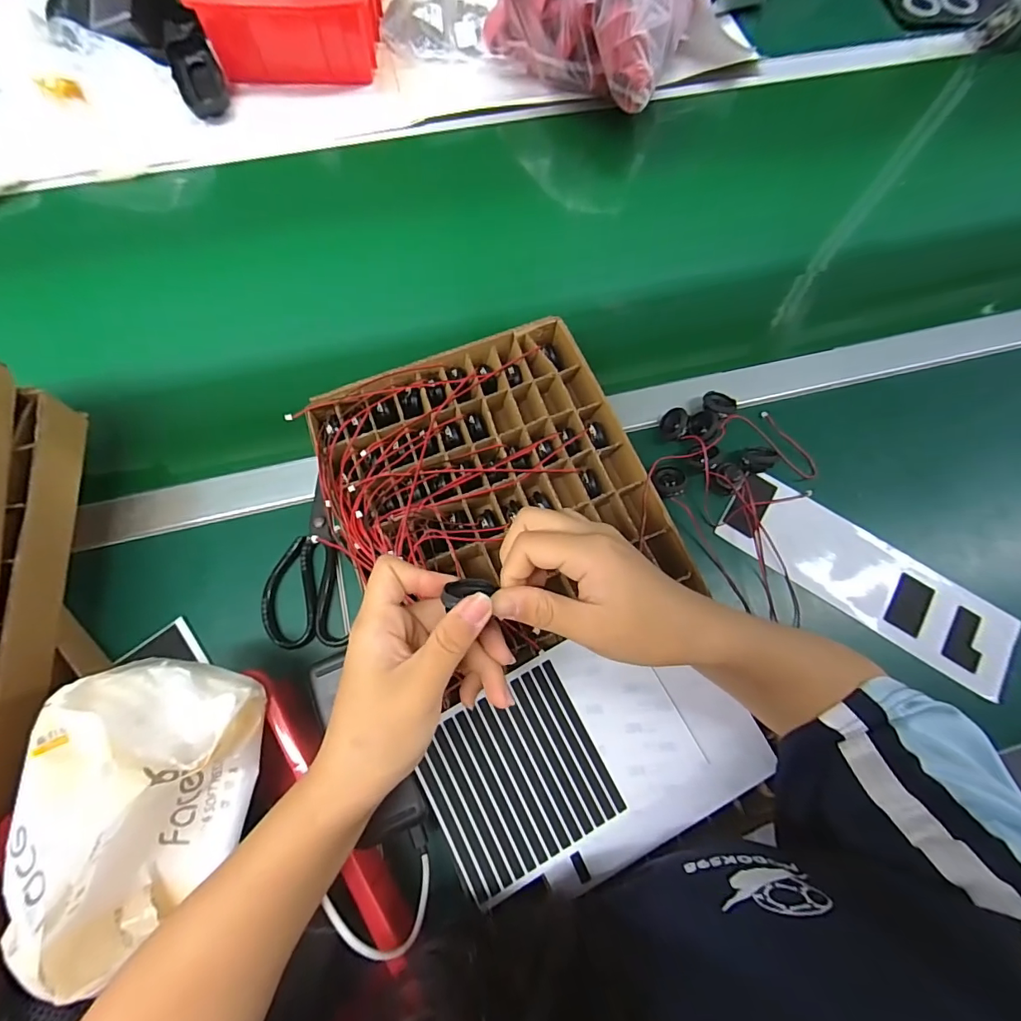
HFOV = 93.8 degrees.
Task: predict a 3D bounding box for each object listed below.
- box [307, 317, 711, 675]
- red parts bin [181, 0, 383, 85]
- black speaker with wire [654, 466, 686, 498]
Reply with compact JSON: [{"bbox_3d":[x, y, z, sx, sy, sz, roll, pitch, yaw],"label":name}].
[{"bbox_3d":[-0.016,-0.016,0.413,0.246,0.050,0.266,-23,74,-9],"label":"box"},{"bbox_3d":[-0.268,-0.669,0.609,0.214,0.085,0.259,-1,72,-2],"label":"red parts bin"},{"bbox_3d":[0.146,-0.025,0.437,0.029,0.019,0.028,1,72,-2],"label":"black speaker with wire"}]

